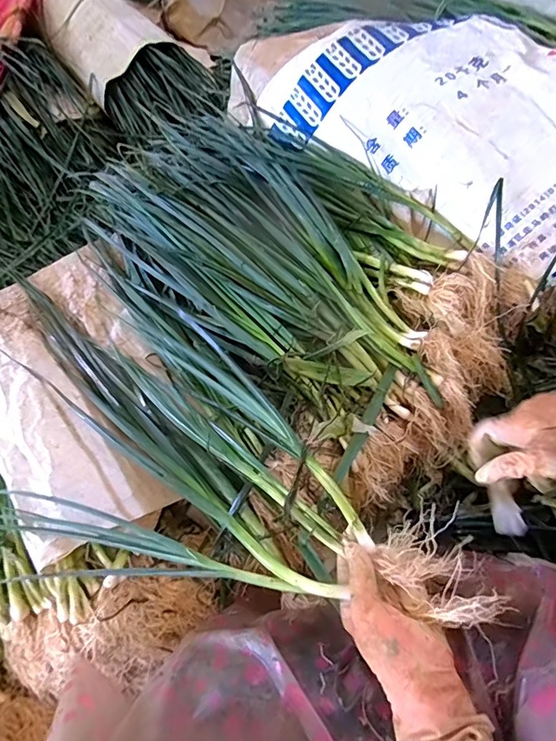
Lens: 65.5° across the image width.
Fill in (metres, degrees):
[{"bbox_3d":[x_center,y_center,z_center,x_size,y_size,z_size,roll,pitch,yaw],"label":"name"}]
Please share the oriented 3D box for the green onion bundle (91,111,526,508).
[{"bbox_3d":[-0.003,-0.192,0.711,0.404,0.123,0.793,-42,67,-17],"label":"green onion bundle"}]

